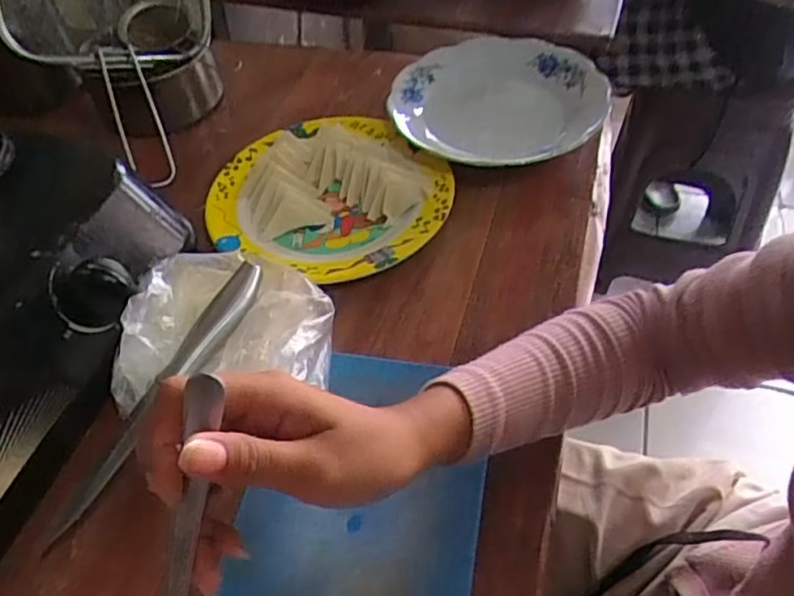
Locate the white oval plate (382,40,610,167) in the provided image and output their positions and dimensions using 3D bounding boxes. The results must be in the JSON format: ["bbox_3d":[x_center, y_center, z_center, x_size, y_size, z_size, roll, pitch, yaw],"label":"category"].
[{"bbox_3d":[0.101,-0.203,0.642,0.214,0.036,0.199,-8,50,-4],"label":"white oval plate"}]

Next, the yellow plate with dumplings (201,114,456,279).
[{"bbox_3d":[-0.061,-0.095,0.582,0.202,0.024,0.209,-1,50,2],"label":"yellow plate with dumplings"}]

